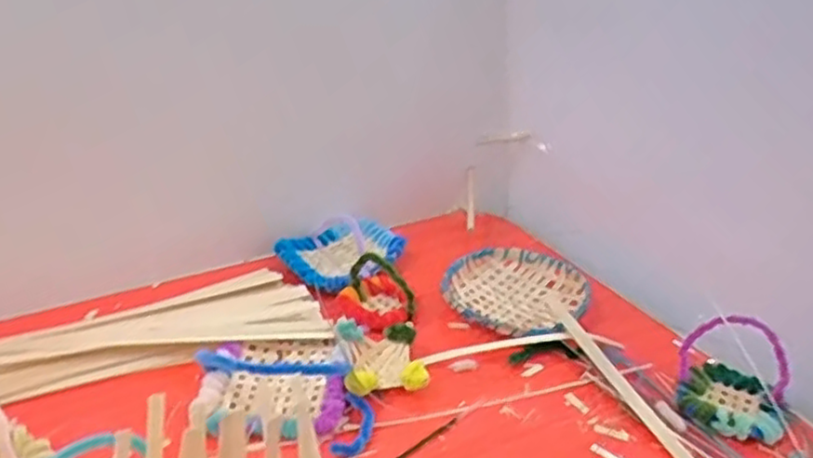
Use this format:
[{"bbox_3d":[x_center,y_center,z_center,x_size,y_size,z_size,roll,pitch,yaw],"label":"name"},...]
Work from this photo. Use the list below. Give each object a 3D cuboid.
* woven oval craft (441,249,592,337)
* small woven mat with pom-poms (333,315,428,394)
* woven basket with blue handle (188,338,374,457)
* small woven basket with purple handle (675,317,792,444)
[{"bbox_3d":[0.086,0.051,0.568,0.104,0.022,0.106,-26,41,-38],"label":"woven oval craft"},{"bbox_3d":[-0.017,0.085,0.484,0.052,0.026,0.071,-4,29,-12],"label":"small woven mat with pom-poms"},{"bbox_3d":[-0.076,0.084,0.457,0.116,0.049,0.097,5,29,4],"label":"woven basket with blue handle"},{"bbox_3d":[0.210,0.090,0.459,0.069,0.057,0.065,15,31,22],"label":"small woven basket with purple handle"}]

